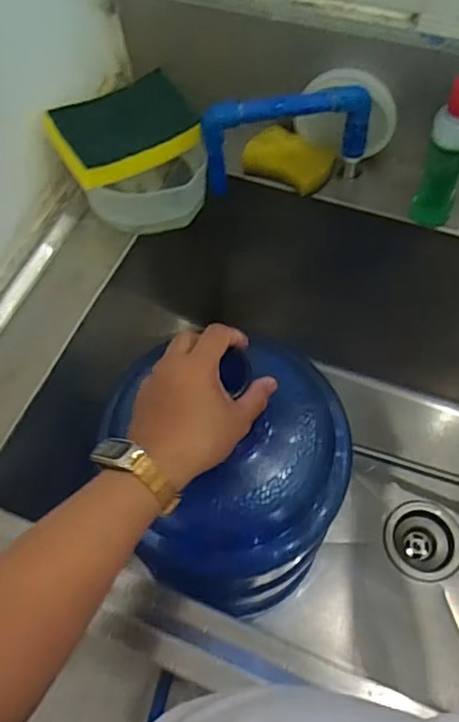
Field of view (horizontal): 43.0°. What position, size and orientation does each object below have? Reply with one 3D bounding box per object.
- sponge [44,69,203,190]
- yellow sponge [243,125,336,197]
[{"bbox_3d":[-0.114,-0.252,0.626,0.147,0.048,0.099,-31,64,-13],"label":"sponge"},{"bbox_3d":[0.070,-0.241,0.693,0.097,0.033,0.056,29,67,18],"label":"yellow sponge"}]

